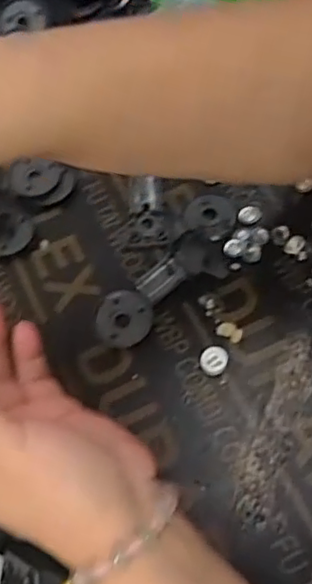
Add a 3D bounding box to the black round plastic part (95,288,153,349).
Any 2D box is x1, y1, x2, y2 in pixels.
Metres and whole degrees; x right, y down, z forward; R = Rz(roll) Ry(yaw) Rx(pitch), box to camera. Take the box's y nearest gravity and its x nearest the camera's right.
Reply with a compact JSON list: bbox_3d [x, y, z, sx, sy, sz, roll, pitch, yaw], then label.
[{"bbox_3d":[-0.023,0.019,0.447,0.039,0.004,0.042,-3,63,5],"label":"black round plastic part"}]

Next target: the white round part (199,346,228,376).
[{"bbox_3d":[0.039,0.047,0.428,0.018,0.006,0.019,-3,63,5],"label":"white round part"}]

